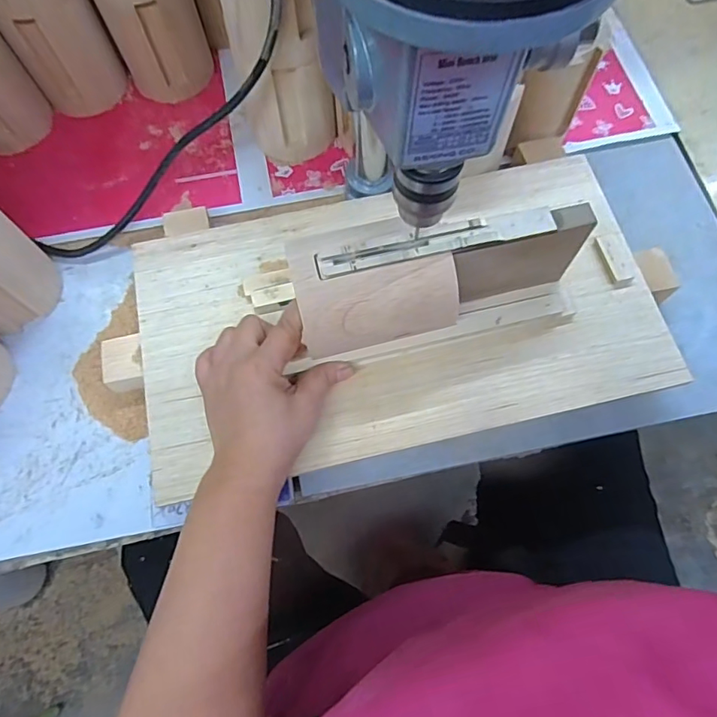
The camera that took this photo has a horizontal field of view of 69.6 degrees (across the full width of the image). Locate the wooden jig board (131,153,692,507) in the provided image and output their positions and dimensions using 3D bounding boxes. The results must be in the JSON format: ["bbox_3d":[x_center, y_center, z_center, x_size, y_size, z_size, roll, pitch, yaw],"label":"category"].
[{"bbox_3d":[0.028,-0.051,0.357,0.382,0.090,0.209,-12,71,-4],"label":"wooden jig board"}]

